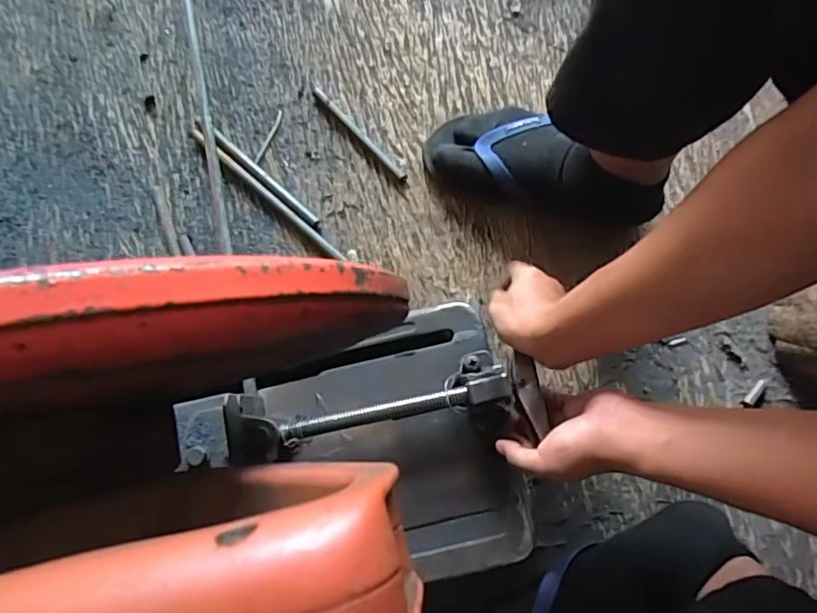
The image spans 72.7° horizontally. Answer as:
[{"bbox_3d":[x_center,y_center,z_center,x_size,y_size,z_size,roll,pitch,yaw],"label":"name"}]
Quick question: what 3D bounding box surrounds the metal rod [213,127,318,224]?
[{"bbox_3d":[-0.167,-0.152,0.645,0.162,0.009,0.011,42,82,7],"label":"metal rod"}]

